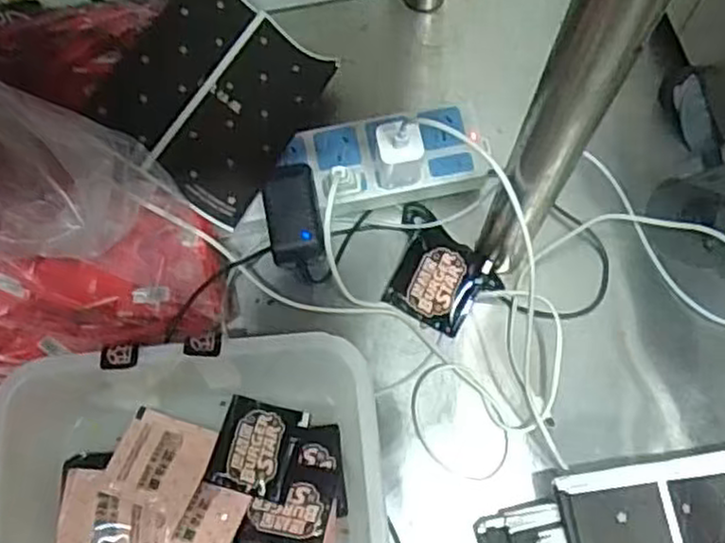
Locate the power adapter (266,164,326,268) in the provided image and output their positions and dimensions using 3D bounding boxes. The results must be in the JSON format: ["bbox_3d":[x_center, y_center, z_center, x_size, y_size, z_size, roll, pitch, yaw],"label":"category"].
[{"bbox_3d":[-0.049,-0.038,0.536,0.039,0.039,0.069,-6,71,-1],"label":"power adapter"}]

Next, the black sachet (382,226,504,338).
[{"bbox_3d":[0.062,0.007,0.557,0.073,0.015,0.070,27,73,10],"label":"black sachet"}]

